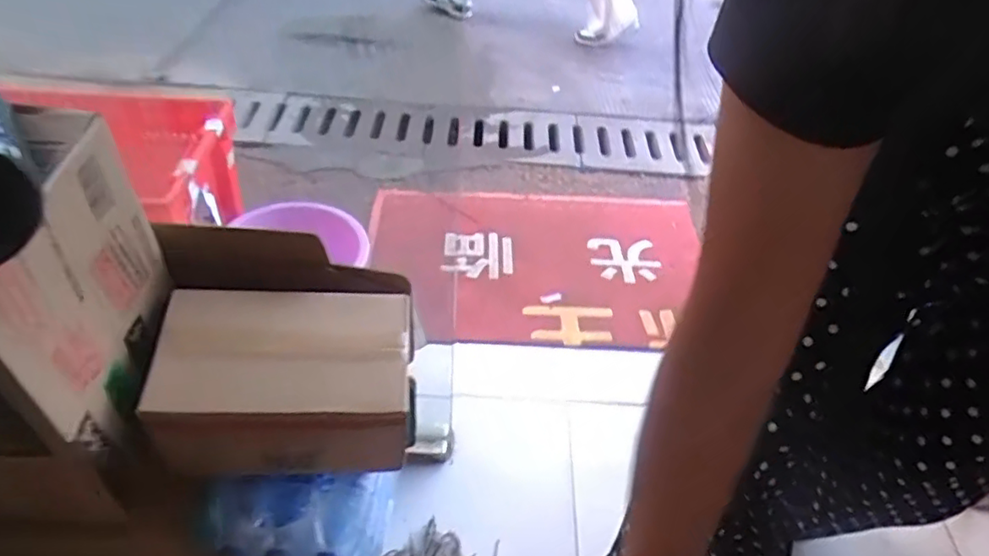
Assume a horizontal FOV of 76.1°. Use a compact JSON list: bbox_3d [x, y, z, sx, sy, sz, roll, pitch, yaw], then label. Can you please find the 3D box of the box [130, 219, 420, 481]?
[{"bbox_3d":[-0.232,0.094,0.731,0.269,0.226,0.200,0,45,-5],"label":"box"}]

